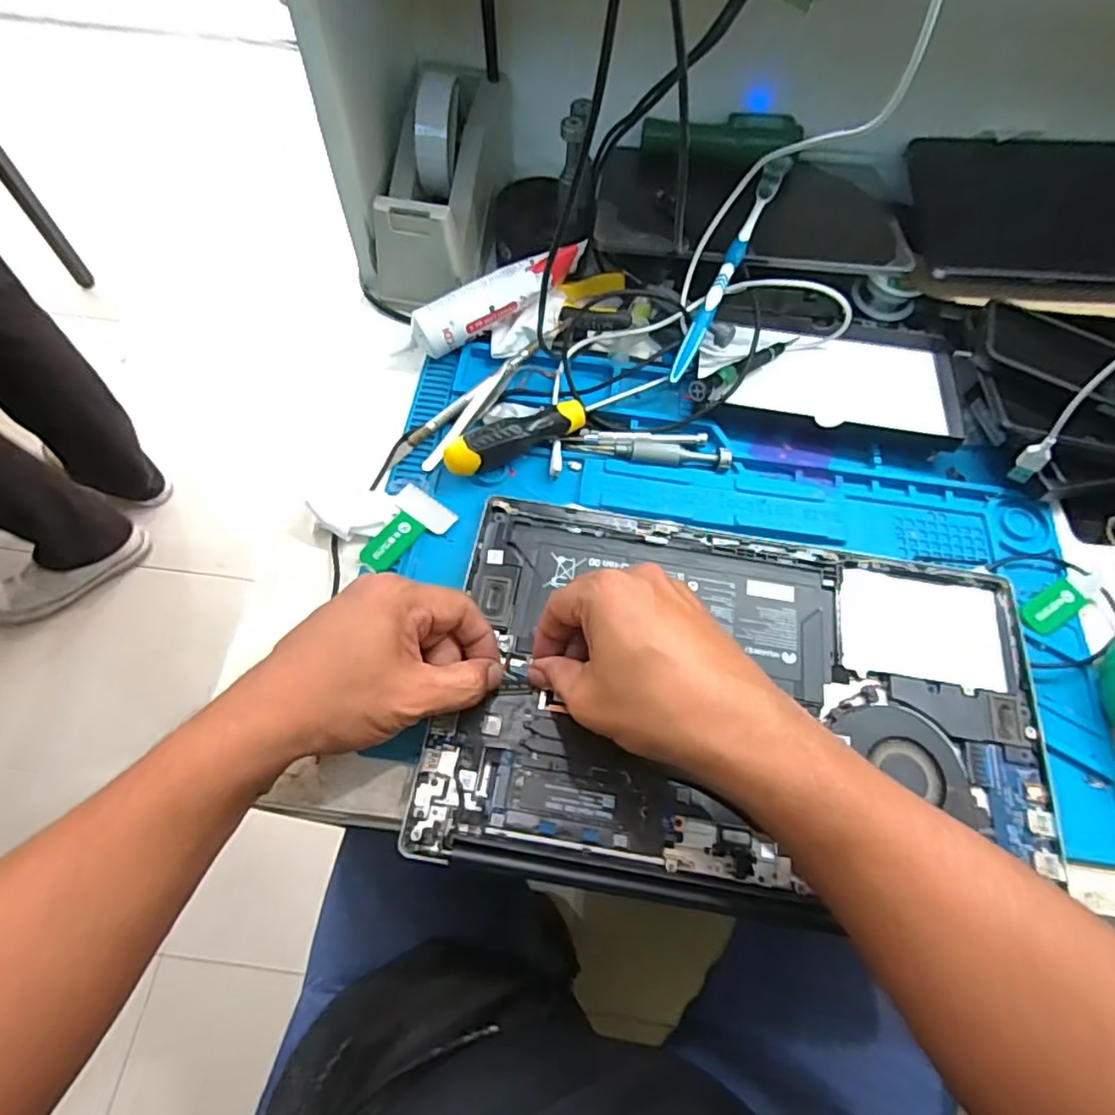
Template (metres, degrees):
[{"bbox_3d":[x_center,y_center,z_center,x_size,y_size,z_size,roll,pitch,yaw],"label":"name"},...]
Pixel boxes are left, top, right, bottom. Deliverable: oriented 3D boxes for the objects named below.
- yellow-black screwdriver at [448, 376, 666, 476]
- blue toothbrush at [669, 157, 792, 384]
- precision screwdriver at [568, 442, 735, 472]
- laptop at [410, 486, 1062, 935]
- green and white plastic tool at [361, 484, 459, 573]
[{"bbox_3d":[0.002,-0.099,0.451,0.173,0.027,0.025,-26,68,-14],"label":"yellow-black screwdriver"},{"bbox_3d":[0.125,-0.211,0.462,0.015,0.011,0.177,26,89,10],"label":"blue toothbrush"},{"bbox_3d":[0.066,-0.075,0.454,0.117,0.015,0.015,5,64,0],"label":"precision screwdriver"},{"bbox_3d":[0.109,0.085,0.378,0.349,0.013,0.225,9,64,2],"label":"laptop"},{"bbox_3d":[-0.102,-0.017,0.423,0.043,0.006,0.065,31,67,13],"label":"green and white plastic tool"}]

